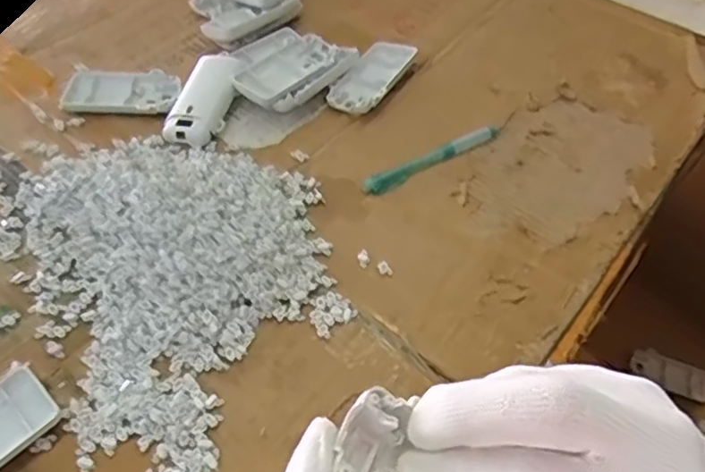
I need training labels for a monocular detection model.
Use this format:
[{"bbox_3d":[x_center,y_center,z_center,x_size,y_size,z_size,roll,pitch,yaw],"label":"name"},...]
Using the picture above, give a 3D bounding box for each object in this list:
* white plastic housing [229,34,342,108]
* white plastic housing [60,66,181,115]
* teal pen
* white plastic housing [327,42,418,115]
[{"bbox_3d":[-0.055,-0.142,0.572,0.053,0.025,0.094,32,59,21],"label":"white plastic housing"},{"bbox_3d":[-0.197,-0.124,0.561,0.093,0.015,0.048,-2,53,-2],"label":"white plastic housing"},{"bbox_3d":[0.065,-0.062,0.523,0.129,0.010,0.016,-27,58,-19],"label":"teal pen"},{"bbox_3d":[0.015,-0.140,0.579,0.049,0.019,0.092,22,56,15],"label":"white plastic housing"}]

